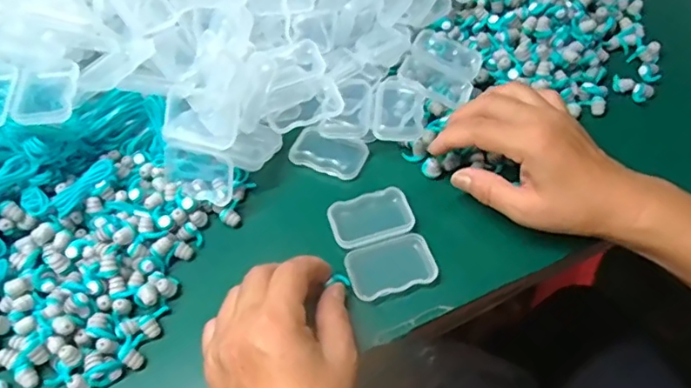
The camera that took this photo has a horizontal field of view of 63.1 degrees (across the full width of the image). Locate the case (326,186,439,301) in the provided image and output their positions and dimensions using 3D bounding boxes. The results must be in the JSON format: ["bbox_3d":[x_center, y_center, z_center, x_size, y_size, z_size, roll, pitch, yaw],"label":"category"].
[{"bbox_3d":[0.024,0.031,0.378,0.056,0.008,0.074,-16,56,-9],"label":"case"}]

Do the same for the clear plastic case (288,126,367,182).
[{"bbox_3d":[-0.012,-0.032,0.422,0.053,0.014,0.033,18,58,14],"label":"clear plastic case"}]

